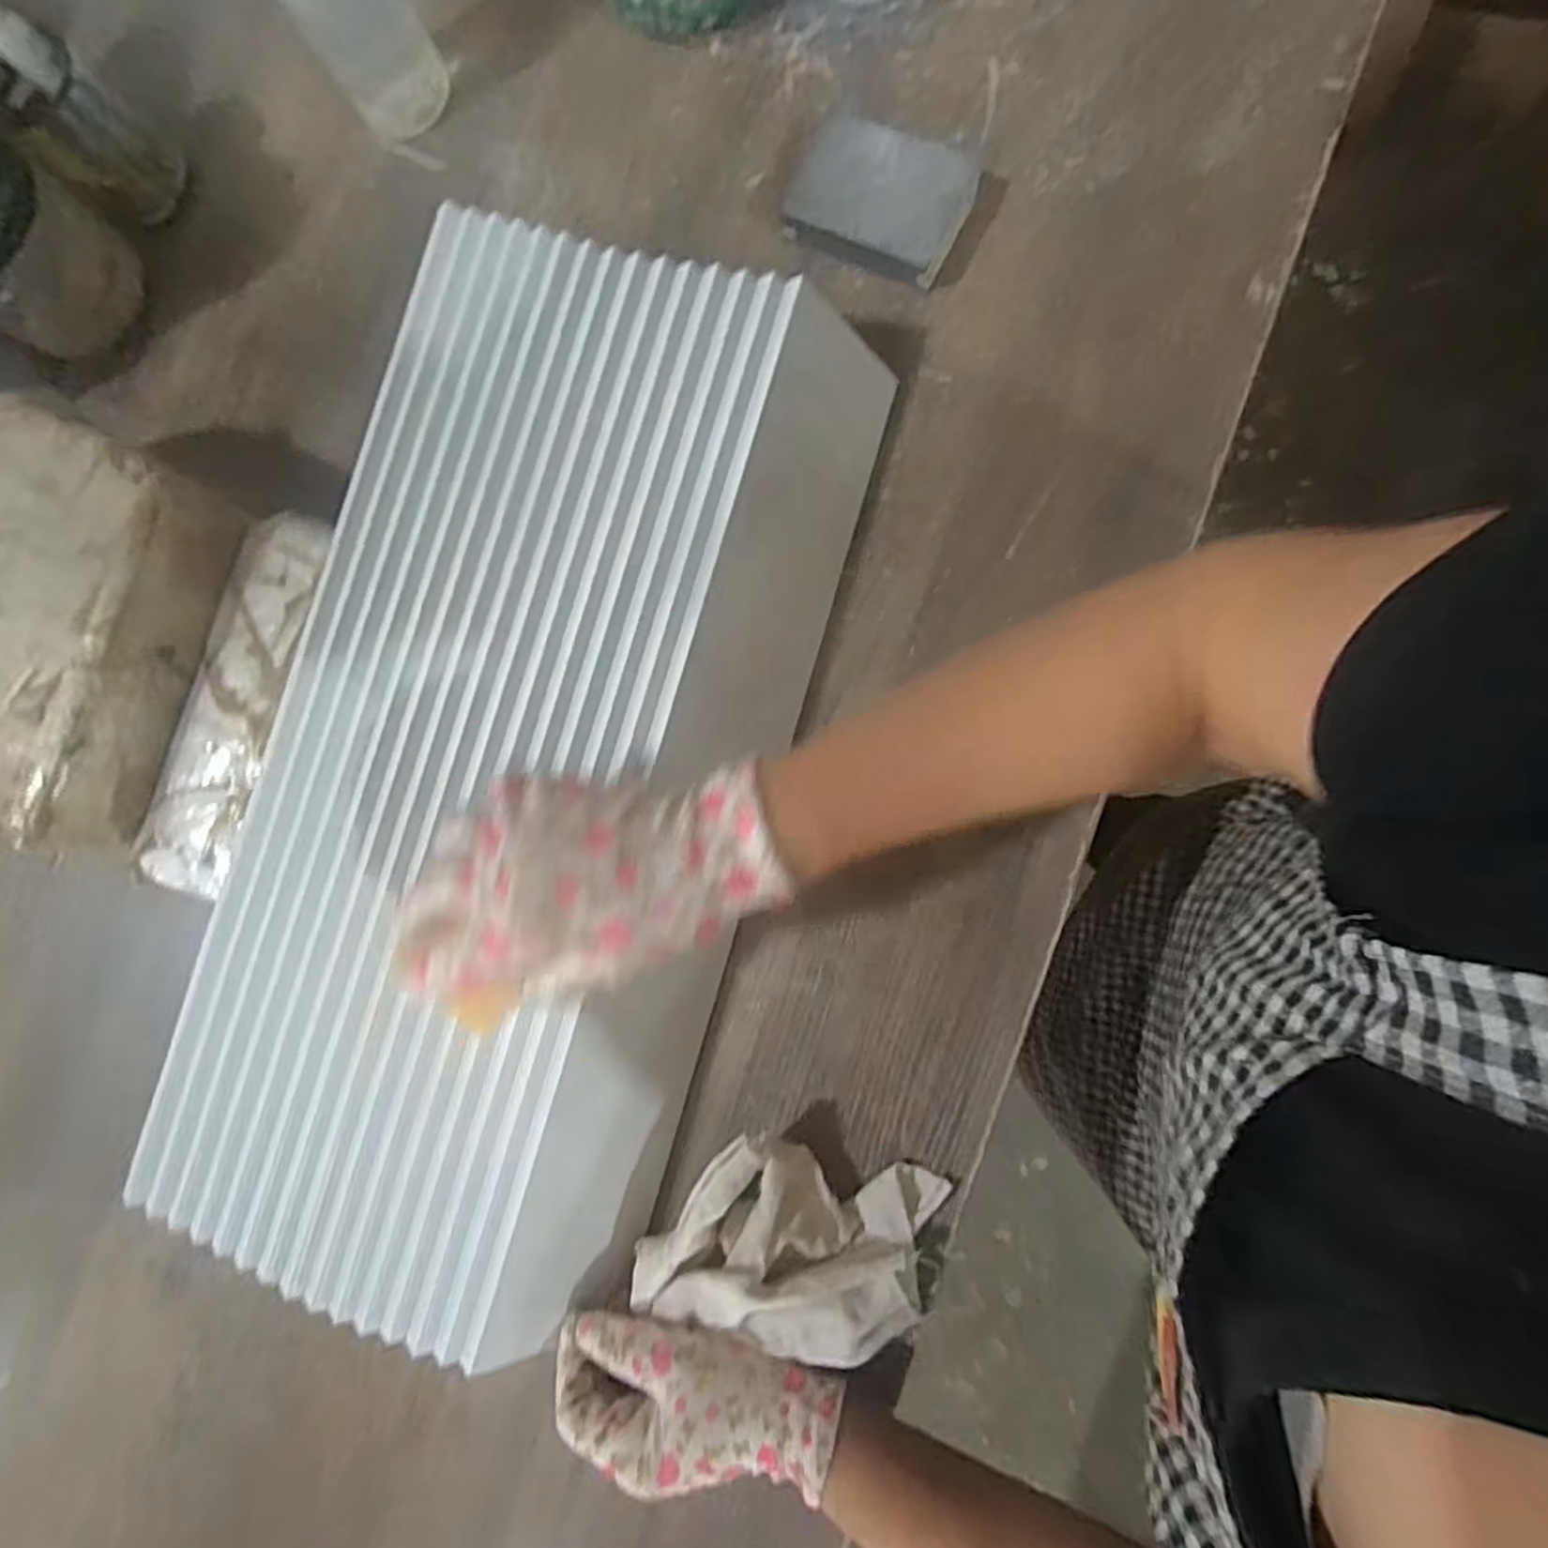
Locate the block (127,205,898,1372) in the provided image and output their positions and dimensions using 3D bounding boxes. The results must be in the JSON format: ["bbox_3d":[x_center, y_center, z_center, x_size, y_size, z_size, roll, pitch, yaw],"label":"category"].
[{"bbox_3d":[-0.137,0.000,0.415,0.255,0.072,0.550,16,88,9],"label":"block"}]

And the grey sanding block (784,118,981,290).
[{"bbox_3d":[0.063,-0.339,0.448,0.100,0.024,0.075,29,89,10],"label":"grey sanding block"}]

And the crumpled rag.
[{"bbox_3d":[0.010,0.243,0.386,0.147,0.041,0.094,15,87,9],"label":"crumpled rag"}]

